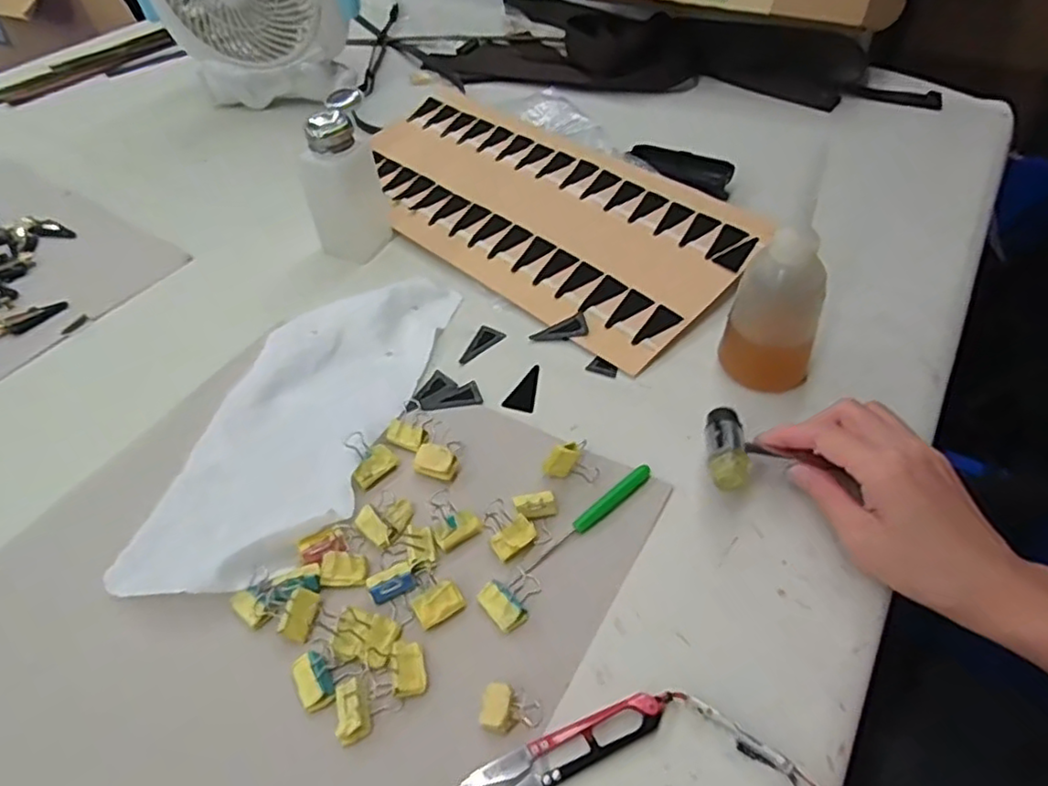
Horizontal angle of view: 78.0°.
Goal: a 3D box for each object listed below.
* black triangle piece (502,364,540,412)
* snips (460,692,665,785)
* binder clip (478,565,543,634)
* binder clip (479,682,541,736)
[{"bbox_3d":[0.001,-0.005,0.502,0.024,0.004,0.048,11,50,11],"label":"black triangle piece"},{"bbox_3d":[0.021,0.179,0.325,0.107,0.011,0.022,-19,51,-15],"label":"snips"},{"bbox_3d":[-0.005,0.119,0.380,0.036,0.013,0.028,-32,55,-24],"label":"binder clip"},{"bbox_3d":[-0.007,0.165,0.338,0.031,0.012,0.023,2,49,3],"label":"binder clip"}]

